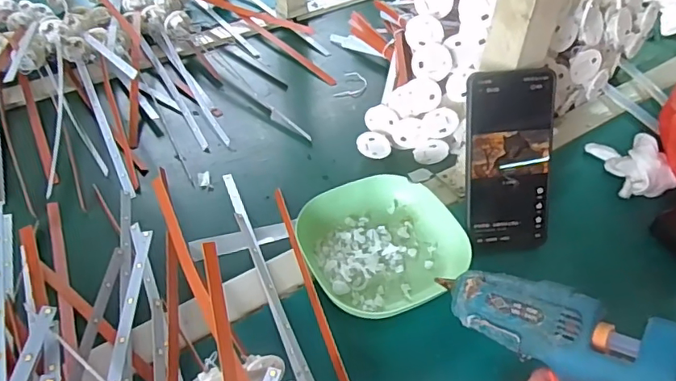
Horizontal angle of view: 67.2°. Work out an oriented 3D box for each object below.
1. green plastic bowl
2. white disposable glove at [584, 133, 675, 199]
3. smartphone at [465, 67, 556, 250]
[{"bbox_3d":[0.040,0.049,0.473,0.137,0.037,0.131,-22,49,-19],"label":"green plastic bowl"},{"bbox_3d":[0.311,-0.031,0.538,0.048,0.051,0.089,-5,45,-4],"label":"white disposable glove"},{"bbox_3d":[0.155,-0.024,0.457,0.077,0.162,0.010,-7,16,-6],"label":"smartphone"}]

